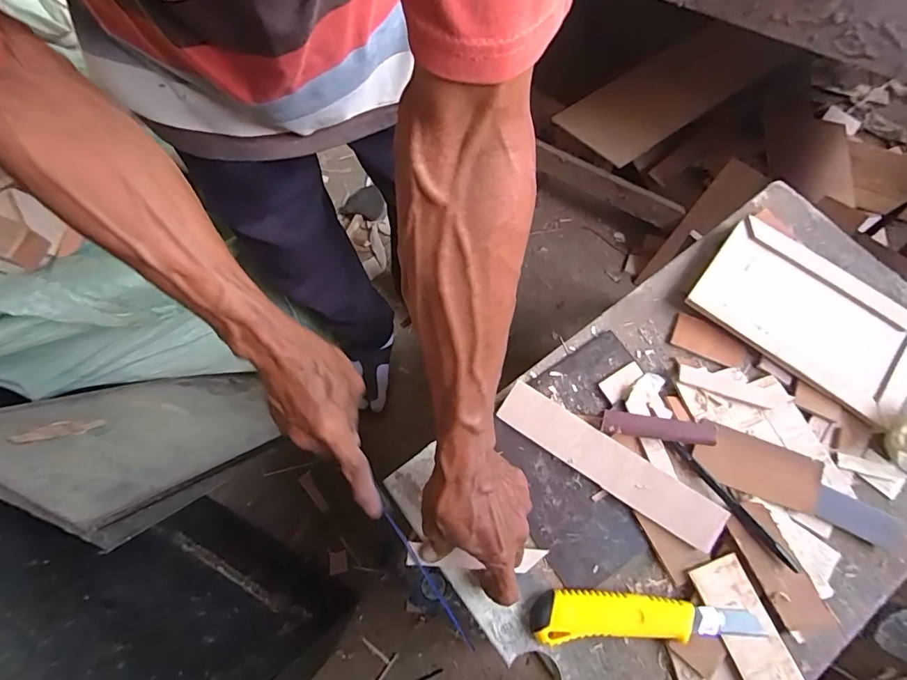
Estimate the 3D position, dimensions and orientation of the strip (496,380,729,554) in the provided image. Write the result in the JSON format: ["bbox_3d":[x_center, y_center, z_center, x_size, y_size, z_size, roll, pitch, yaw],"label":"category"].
[{"bbox_3d":[0.140,0.113,0.434,0.213,0.007,0.043,33,83,14],"label":"strip"}]

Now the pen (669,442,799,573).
[{"bbox_3d":[0.248,0.145,0.415,0.010,0.008,0.135,-37,72,-12],"label":"pen"}]

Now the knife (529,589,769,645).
[{"bbox_3d":[0.160,0.234,0.392,0.185,0.019,0.037,1,69,2],"label":"knife"}]

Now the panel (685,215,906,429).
[{"bbox_3d":[0.364,-0.026,0.483,0.210,0.028,0.133,36,74,14],"label":"panel"}]

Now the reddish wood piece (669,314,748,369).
[{"bbox_3d":[0.267,0.001,0.487,0.075,0.005,0.038,23,71,10],"label":"reddish wood piece"}]

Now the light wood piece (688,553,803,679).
[{"bbox_3d":[0.246,0.245,0.393,0.045,0.008,0.111,-21,70,-6],"label":"light wood piece"}]

